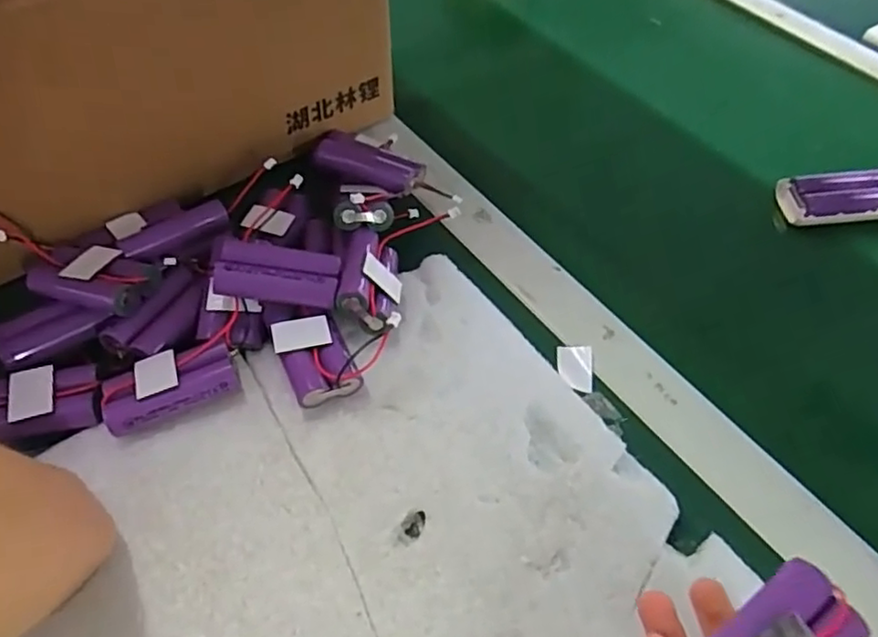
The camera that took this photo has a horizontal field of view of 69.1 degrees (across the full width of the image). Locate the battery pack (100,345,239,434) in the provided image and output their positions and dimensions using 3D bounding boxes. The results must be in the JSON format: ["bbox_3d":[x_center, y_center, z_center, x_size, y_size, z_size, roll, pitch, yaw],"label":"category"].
[{"bbox_3d":[-0.142,0.034,0.336,0.065,0.020,0.035,-21,56,-18],"label":"battery pack"}]

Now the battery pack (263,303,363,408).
[{"bbox_3d":[-0.072,0.015,0.353,0.034,0.024,0.064,-22,57,-19],"label":"battery pack"}]

